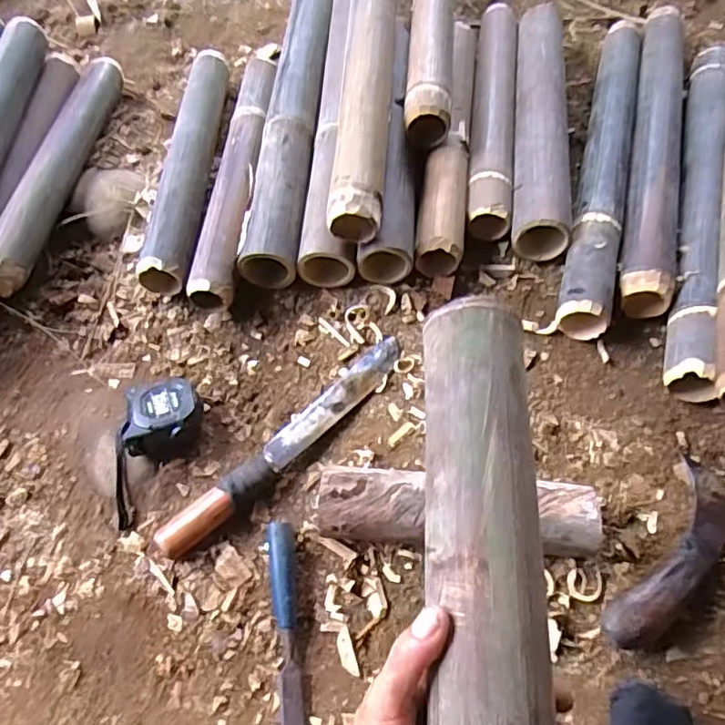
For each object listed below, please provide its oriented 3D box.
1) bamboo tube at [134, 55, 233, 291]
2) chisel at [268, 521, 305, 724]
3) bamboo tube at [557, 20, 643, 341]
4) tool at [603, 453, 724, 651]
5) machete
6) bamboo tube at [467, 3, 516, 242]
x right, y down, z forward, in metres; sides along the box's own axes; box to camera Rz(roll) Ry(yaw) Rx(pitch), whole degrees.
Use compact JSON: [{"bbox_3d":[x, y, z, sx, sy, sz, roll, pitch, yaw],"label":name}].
[{"bbox_3d":[-0.250,-0.304,0.868,0.063,0.064,0.466,-1,62,4],"label":"bamboo tube"},{"bbox_3d":[-0.073,0.270,0.566,0.024,0.026,0.226,-8,62,0],"label":"chisel"},{"bbox_3d":[0.341,-0.296,0.825,0.065,0.062,0.601,13,63,10],"label":"bamboo tube"},{"bbox_3d":[0.312,0.191,0.579,0.065,0.039,0.218,35,69,20],"label":"tool"},{"bbox_3d":[-0.081,0.084,0.662,0.039,0.033,0.343,40,71,22],"label":"machete"},{"bbox_3d":[0.197,-0.382,0.884,0.062,0.053,0.491,6,62,6],"label":"bamboo tube"}]

